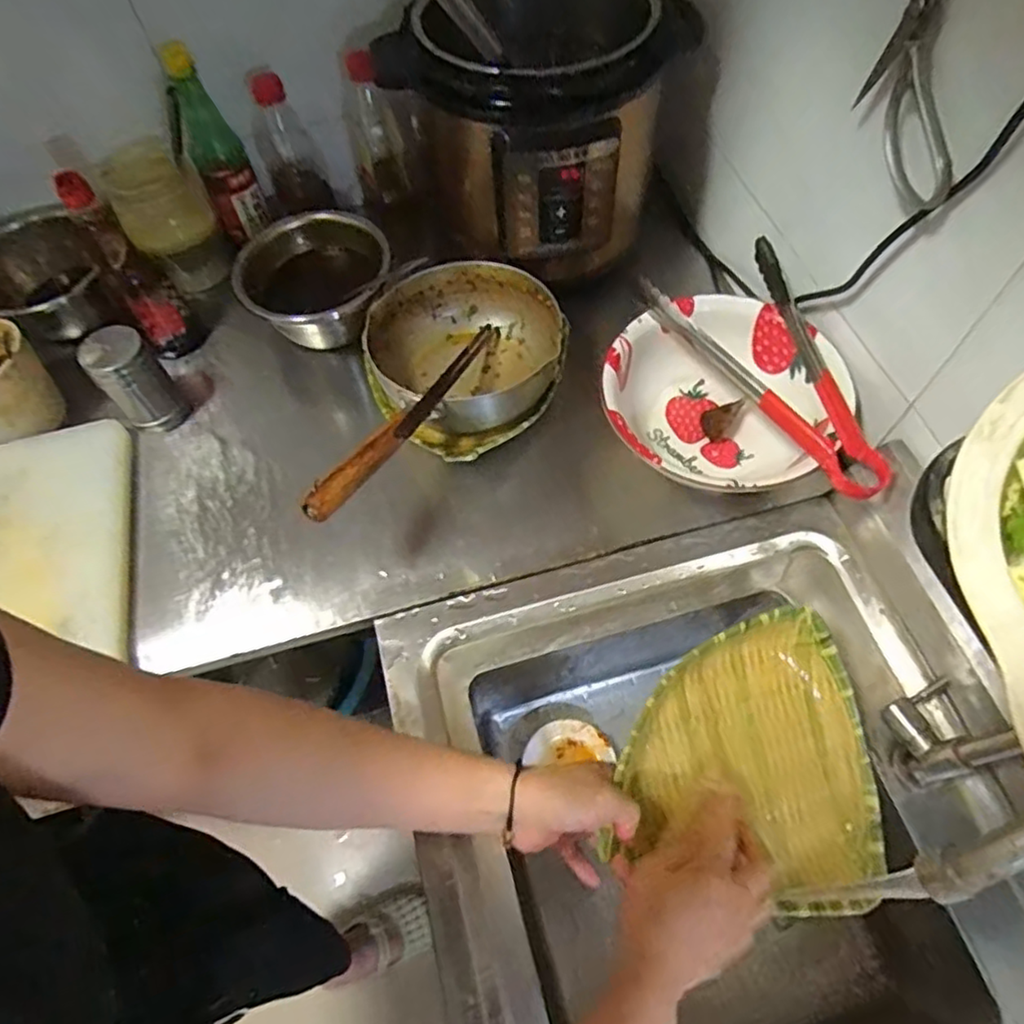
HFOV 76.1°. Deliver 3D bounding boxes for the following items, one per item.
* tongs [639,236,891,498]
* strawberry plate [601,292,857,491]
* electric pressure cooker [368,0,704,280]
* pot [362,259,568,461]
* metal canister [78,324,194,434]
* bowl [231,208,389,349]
[{"bbox_3d":[0.236,-0.137,0.620,0.156,0.065,0.293,-14,60,-5],"label":"tongs"},{"bbox_3d":[0.205,-0.101,0.663,0.225,0.091,0.222,-1,59,2],"label":"strawberry plate"},{"bbox_3d":[0.033,-0.423,0.716,0.239,0.206,0.258,-32,63,-15],"label":"electric pressure cooker"},{"bbox_3d":[-0.042,-0.168,0.707,0.208,0.087,0.208,-1,59,2],"label":"pot"},{"bbox_3d":[-0.400,-0.139,0.694,0.062,0.111,0.053,-34,63,-16],"label":"metal canister"},{"bbox_3d":[-0.225,-0.261,0.761,0.160,0.083,0.161,-1,59,2],"label":"bowl"}]

